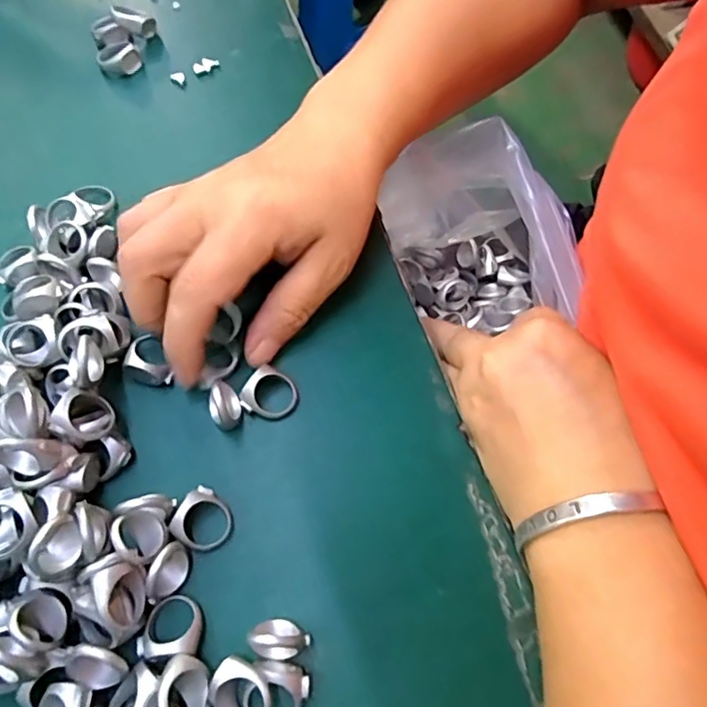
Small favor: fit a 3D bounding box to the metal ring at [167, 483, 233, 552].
[{"bbox_3d":[-0.060,0.066,0.225,0.021,0.005,0.023,4,78,-21],"label":"metal ring"}]

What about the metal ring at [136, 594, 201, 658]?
[{"bbox_3d":[-0.067,0.099,0.207,0.023,0.010,0.020,-8,66,-6],"label":"metal ring"}]

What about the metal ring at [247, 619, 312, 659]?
[{"bbox_3d":[-0.027,0.103,0.207,0.022,0.014,0.012,1,65,-2],"label":"metal ring"}]

